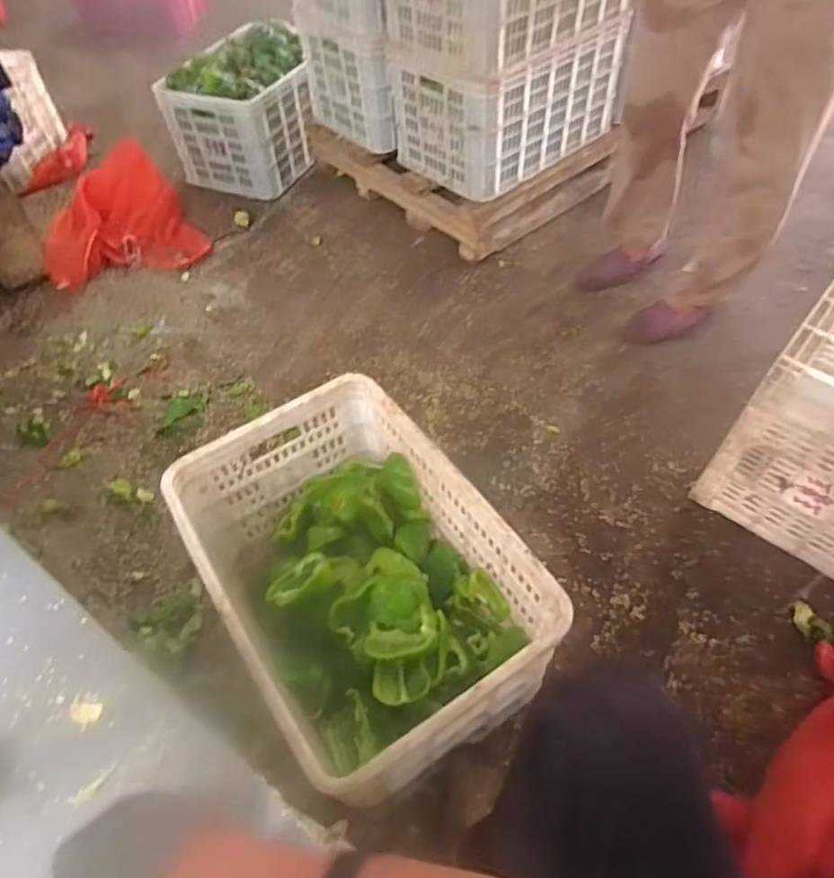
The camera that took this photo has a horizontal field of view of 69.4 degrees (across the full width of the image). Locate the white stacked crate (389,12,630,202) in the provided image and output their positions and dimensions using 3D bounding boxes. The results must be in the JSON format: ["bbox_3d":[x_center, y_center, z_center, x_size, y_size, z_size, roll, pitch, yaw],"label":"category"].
[{"bbox_3d":[0.219,-0.839,1.465,0.471,0.250,0.322,-36,60,-22],"label":"white stacked crate"}]

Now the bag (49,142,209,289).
[{"bbox_3d":[-0.767,-0.559,1.557,0.350,0.159,0.414,34,63,24],"label":"bag"}]

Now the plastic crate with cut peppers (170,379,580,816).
[{"bbox_3d":[-0.081,0.199,0.880,0.346,0.250,0.502,-30,58,-18],"label":"plastic crate with cut peppers"}]

